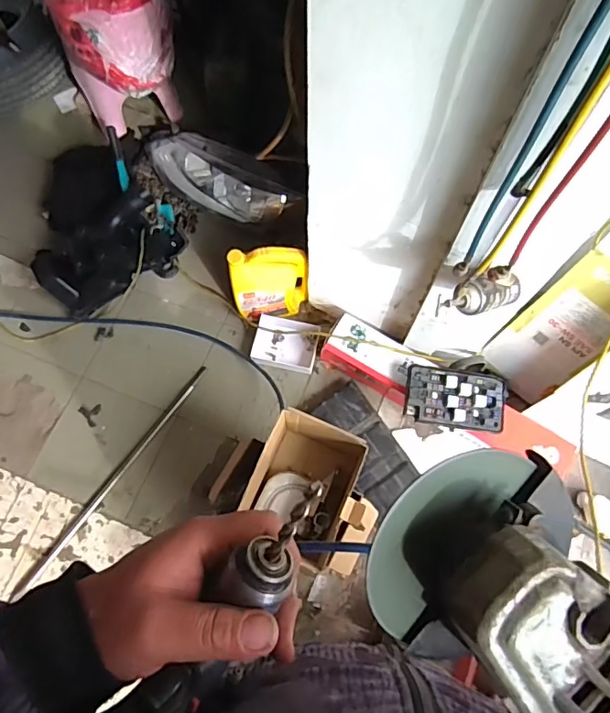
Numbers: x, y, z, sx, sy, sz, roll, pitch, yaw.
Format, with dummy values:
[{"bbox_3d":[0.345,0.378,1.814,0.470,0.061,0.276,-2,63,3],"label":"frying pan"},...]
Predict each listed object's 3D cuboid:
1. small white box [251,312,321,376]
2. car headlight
[{"bbox_3d":[-0.055,-0.042,1.513,0.183,0.059,0.146,12,73,4],"label":"small white box"},{"bbox_3d":[-0.278,-0.539,1.591,0.525,0.163,0.150,34,76,10],"label":"car headlight"}]

